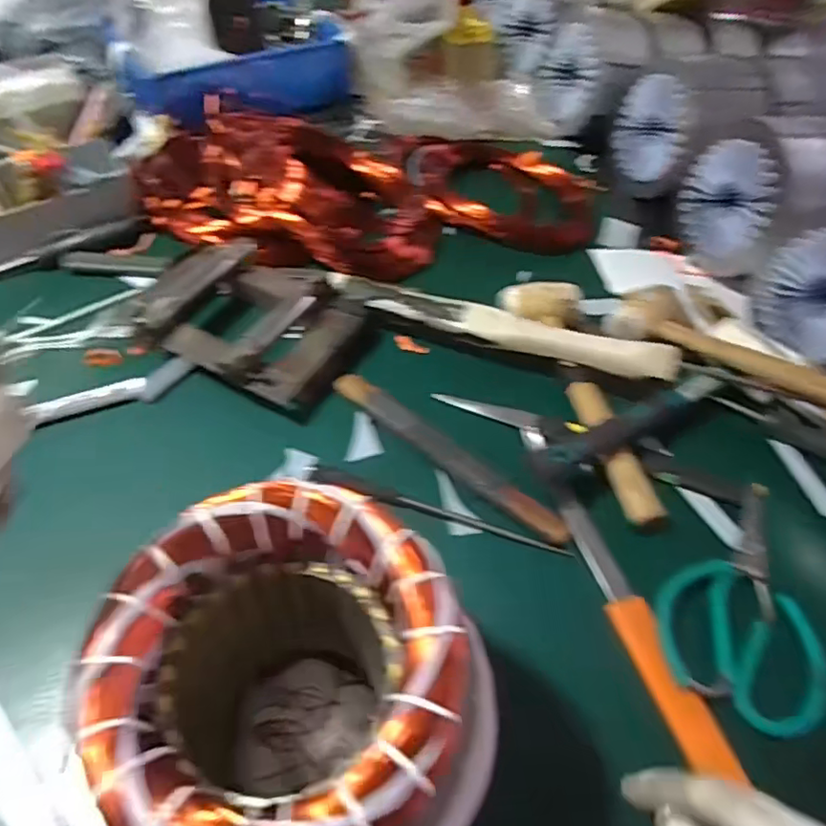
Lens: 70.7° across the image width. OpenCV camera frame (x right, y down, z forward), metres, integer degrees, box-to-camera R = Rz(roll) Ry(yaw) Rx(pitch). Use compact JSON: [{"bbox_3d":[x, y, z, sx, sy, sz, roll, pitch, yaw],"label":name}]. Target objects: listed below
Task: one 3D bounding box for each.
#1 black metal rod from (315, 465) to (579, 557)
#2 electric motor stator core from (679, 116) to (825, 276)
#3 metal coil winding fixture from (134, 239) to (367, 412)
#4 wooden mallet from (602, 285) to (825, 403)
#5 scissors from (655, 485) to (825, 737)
[{"bbox_3d":[0.019,0.080,0.451,0.213,0.013,0.015,16,53,10],"label":"black metal rod"},{"bbox_3d":[0.401,-0.245,0.658,0.128,0.147,0.149,-14,55,-15],"label":"electric motor stator core"},{"bbox_3d":[-0.154,-0.090,0.545,0.204,0.045,0.149,26,55,15],"label":"metal coil winding fixture"},{"bbox_3d":[0.310,-0.047,0.525,0.079,0.038,0.272,-35,50,-27],"label":"wooden mallet"},{"bbox_3d":[0.246,0.128,0.407,0.110,0.014,0.184,35,58,21],"label":"scissors"}]

